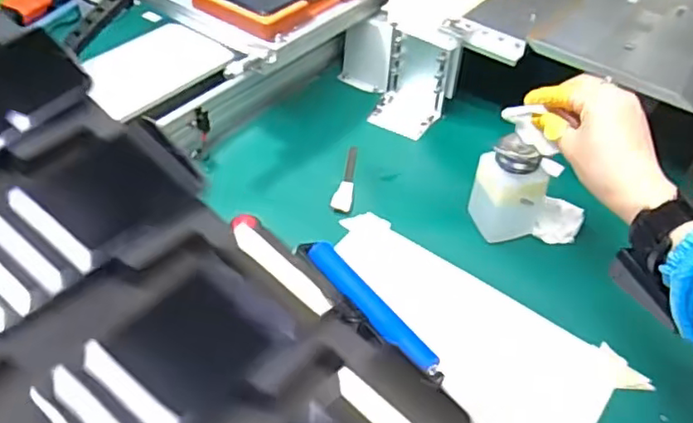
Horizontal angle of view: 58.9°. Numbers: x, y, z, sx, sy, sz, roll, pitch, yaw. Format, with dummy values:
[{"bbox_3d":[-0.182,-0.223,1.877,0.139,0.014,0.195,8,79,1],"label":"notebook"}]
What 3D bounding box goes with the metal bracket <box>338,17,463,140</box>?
[{"bbox_3d":[0.050,-0.181,0.741,0.165,0.109,0.085,30,52,24],"label":"metal bracket"}]

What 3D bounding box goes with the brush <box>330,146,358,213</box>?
[{"bbox_3d":[0.000,-0.037,0.675,0.021,0.007,0.104,6,46,3],"label":"brush"}]

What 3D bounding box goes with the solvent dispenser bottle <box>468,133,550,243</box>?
[{"bbox_3d":[0.158,-0.022,0.592,0.062,0.103,0.049,-8,47,-10],"label":"solvent dispenser bottle"}]

